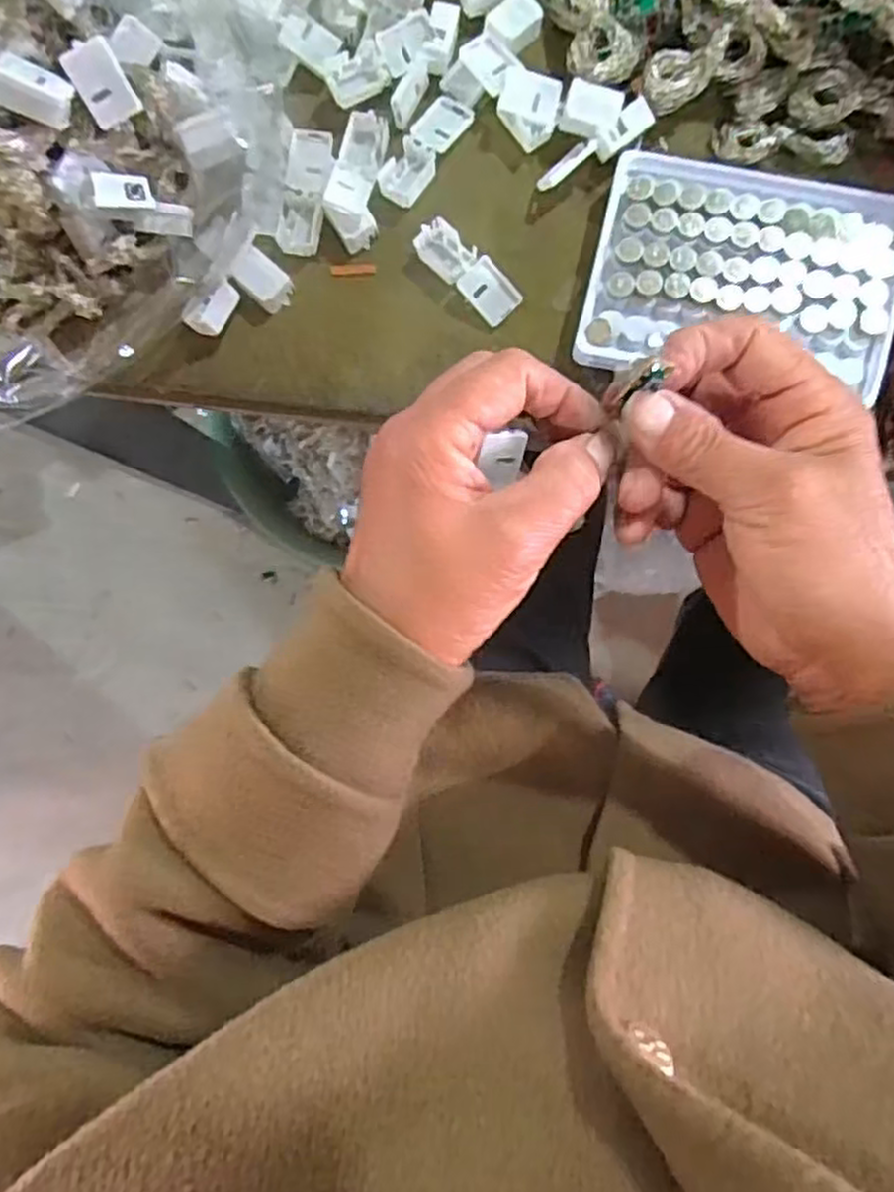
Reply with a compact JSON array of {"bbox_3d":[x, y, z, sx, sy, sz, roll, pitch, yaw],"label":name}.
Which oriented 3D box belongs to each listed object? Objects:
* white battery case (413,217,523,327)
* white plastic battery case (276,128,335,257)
[{"bbox_3d":[0.010,-0.150,0.338,0.054,0.009,0.020,44,92,5],"label":"white battery case"},{"bbox_3d":[-0.067,-0.193,0.349,0.020,0.009,0.058,10,89,5],"label":"white plastic battery case"}]

